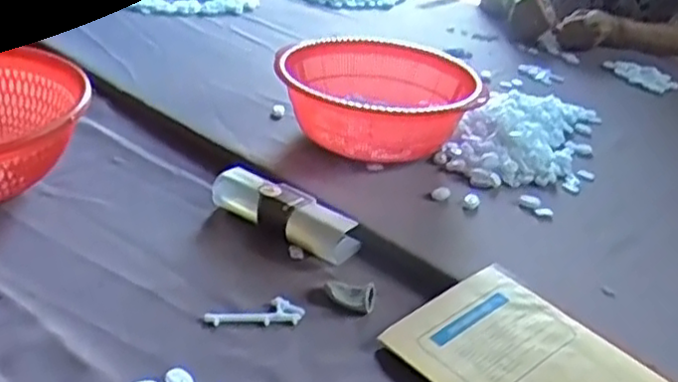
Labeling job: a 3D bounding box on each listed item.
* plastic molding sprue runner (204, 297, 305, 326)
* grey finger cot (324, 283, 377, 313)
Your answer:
[{"bbox_3d":[-0.068,0.098,0.579,0.078,0.006,0.027,1,29,-9],"label":"plastic molding sprue runner"},{"bbox_3d":[0.008,0.088,0.600,0.044,0.012,0.031,10,29,8],"label":"grey finger cot"}]

